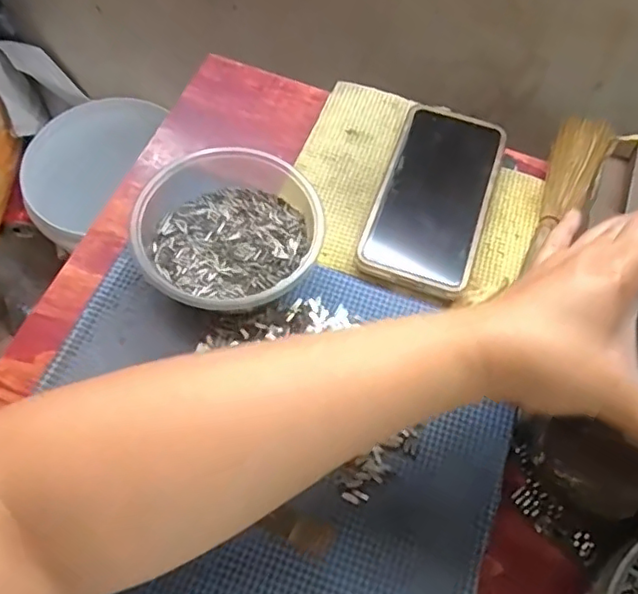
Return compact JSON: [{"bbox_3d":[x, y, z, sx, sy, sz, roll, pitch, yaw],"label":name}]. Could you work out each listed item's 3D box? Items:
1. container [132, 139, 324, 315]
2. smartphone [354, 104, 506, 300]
[{"bbox_3d":[-0.060,-0.044,0.389,0.113,0.050,0.127,-18,65,-13],"label":"container"},{"bbox_3d":[0.083,-0.073,0.428,0.074,0.014,0.158,19,63,6],"label":"smartphone"}]

